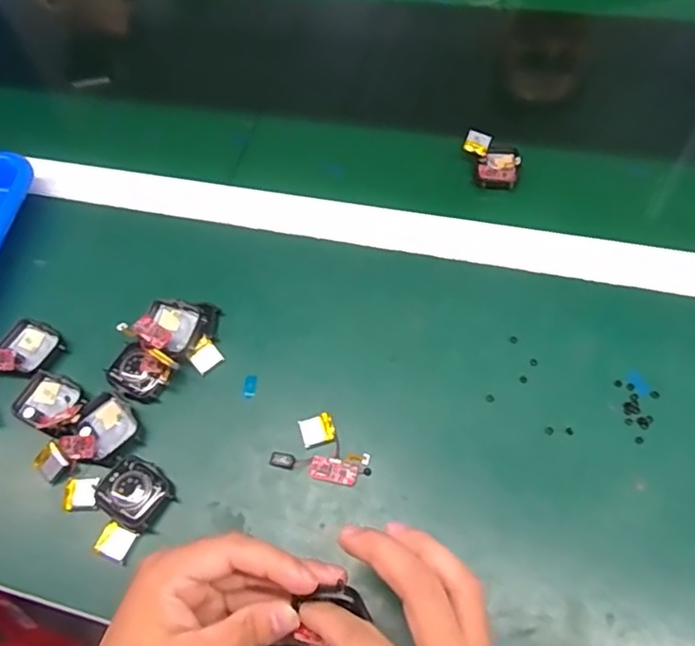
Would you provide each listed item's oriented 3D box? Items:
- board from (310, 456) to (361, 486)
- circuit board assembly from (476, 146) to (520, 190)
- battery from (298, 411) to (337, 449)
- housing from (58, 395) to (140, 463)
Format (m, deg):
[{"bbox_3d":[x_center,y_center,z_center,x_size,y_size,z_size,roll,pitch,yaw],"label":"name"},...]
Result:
[{"bbox_3d":[-0.008,0.094,0.372,0.031,0.004,0.015,7,60,10],"label":"board"},{"bbox_3d":[0.129,-0.133,0.497,0.032,0.010,0.044,14,62,14],"label":"circuit board assembly"},{"bbox_3d":[-0.020,0.070,0.385,0.023,0.004,0.019,-22,60,-7],"label":"battery"},{"bbox_3d":[-0.168,0.075,0.398,0.041,0.008,0.049,39,70,24],"label":"housing"}]

